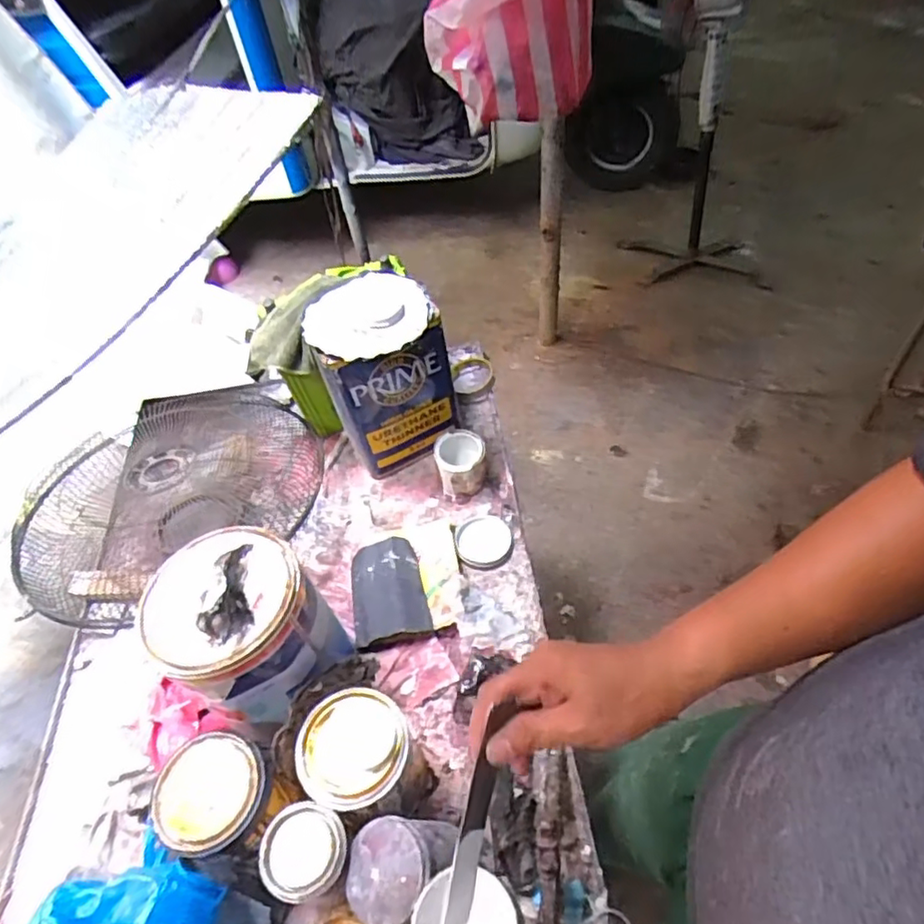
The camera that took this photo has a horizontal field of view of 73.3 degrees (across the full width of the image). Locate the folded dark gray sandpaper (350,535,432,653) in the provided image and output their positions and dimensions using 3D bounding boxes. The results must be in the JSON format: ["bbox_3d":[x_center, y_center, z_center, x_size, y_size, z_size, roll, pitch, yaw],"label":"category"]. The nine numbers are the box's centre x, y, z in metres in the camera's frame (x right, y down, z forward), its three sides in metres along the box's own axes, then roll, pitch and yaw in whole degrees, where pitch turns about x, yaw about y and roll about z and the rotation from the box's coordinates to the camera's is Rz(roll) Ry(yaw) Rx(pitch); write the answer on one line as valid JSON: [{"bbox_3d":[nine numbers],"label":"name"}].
[{"bbox_3d":[-0.099,0.164,0.804,0.094,0.034,0.142,-13,51,-6],"label":"folded dark gray sandpaper"}]

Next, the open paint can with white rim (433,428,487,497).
[{"bbox_3d":[-0.001,-0.001,0.897,0.070,0.061,0.068,-2,51,3],"label":"open paint can with white rim"}]

